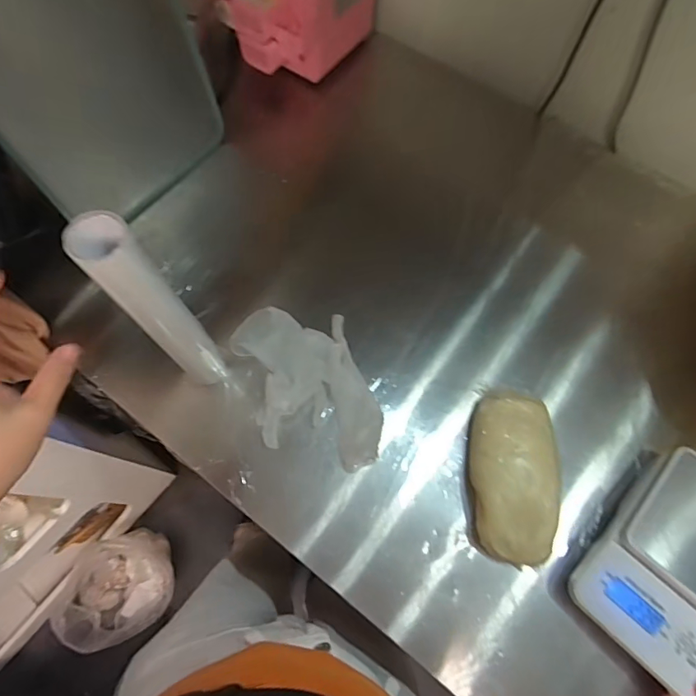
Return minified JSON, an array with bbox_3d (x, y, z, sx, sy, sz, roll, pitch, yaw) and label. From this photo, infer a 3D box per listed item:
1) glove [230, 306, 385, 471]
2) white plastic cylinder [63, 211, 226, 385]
[{"bbox_3d":[-0.054,0.047,0.607,0.153,0.034,0.245,-18,71,-8],"label":"glove"},{"bbox_3d":[-0.188,-0.027,0.480,0.045,0.301,0.047,0,69,-1],"label":"white plastic cylinder"}]

